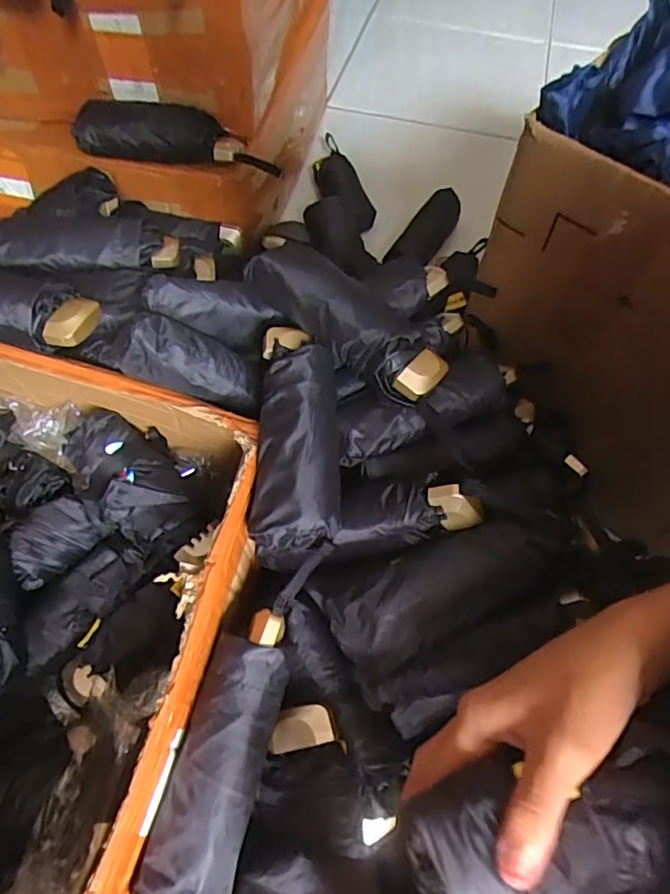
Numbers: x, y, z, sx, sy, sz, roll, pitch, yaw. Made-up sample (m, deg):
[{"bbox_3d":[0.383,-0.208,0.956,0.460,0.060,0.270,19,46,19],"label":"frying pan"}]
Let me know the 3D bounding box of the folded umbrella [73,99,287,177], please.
[{"bbox_3d":[-0.168,-0.332,0.596,0.207,0.048,0.063,2,59,-1],"label":"folded umbrella"}]

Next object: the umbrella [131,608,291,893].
[{"bbox_3d":[-0.071,0.193,0.345,0.054,0.041,0.175,14,59,6],"label":"umbrella"}]

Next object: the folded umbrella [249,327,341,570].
[{"bbox_3d":[-0.027,-0.008,0.413,0.060,0.050,0.179,1,59,-2],"label":"folded umbrella"}]

